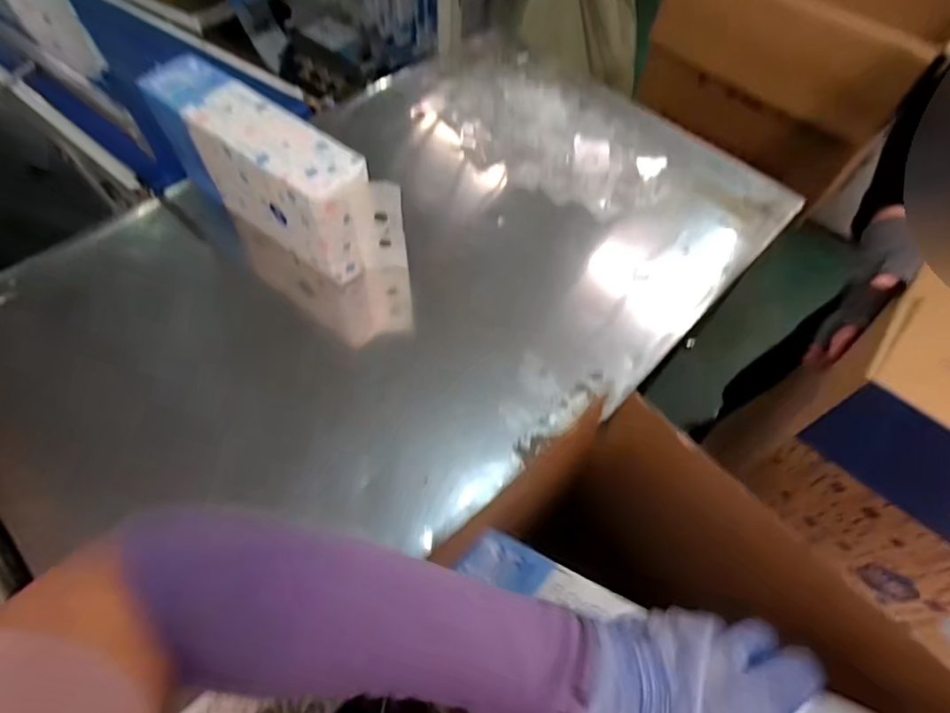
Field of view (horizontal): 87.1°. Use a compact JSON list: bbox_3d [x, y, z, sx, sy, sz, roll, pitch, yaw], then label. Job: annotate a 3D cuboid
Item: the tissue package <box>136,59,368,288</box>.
[{"bbox_3d":[-0.272,-0.244,0.671,0.322,0.164,0.099,35,64,16],"label":"tissue package"}]

